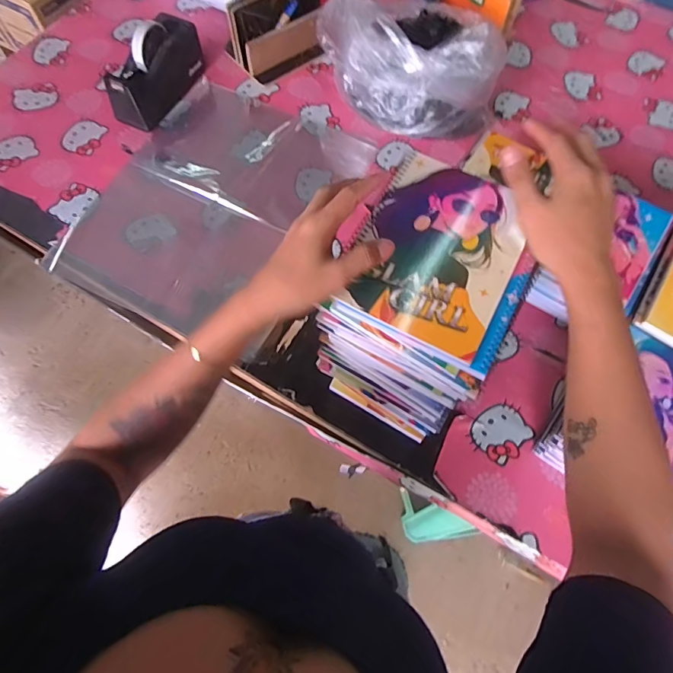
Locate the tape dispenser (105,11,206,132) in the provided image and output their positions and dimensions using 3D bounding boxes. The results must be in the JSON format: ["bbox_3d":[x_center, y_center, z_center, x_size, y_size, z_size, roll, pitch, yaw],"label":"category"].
[{"bbox_3d":[-0.324,-0.483,0.807,0.078,0.099,0.205,23,68,7],"label":"tape dispenser"}]

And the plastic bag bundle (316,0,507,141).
[{"bbox_3d":[0.154,-0.505,0.795,0.288,0.172,0.250,41,71,14],"label":"plastic bag bundle"}]

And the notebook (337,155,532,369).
[{"bbox_3d":[0.098,-0.088,0.428,0.144,0.008,0.194,27,69,9],"label":"notebook"}]

